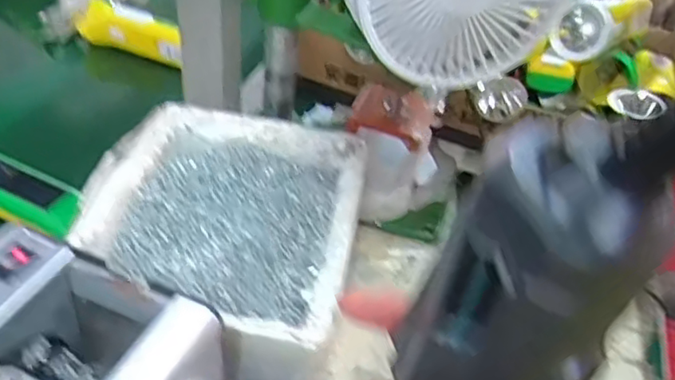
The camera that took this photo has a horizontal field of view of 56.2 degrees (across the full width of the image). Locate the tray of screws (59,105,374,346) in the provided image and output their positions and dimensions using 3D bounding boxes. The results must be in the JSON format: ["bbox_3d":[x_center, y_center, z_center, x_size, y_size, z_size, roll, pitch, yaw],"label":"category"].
[{"bbox_3d":[-0.073,0.013,0.427,0.168,0.031,0.182,11,41,3],"label":"tray of screws"}]

